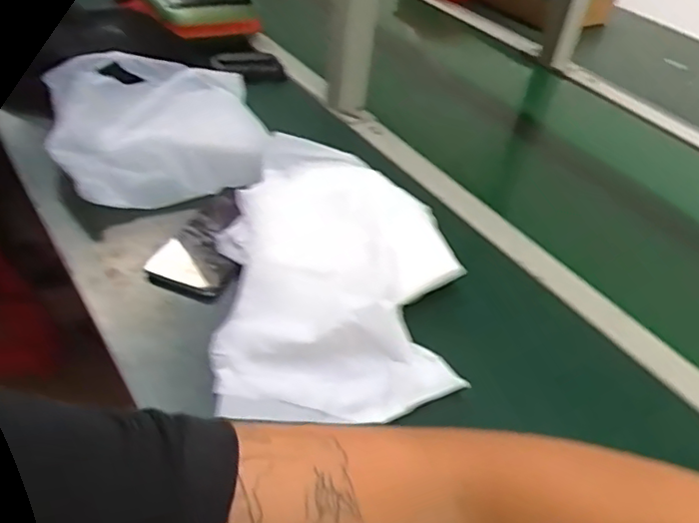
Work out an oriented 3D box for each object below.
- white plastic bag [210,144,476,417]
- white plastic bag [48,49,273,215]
[{"bbox_3d":[-0.009,0.001,0.599,0.208,0.068,0.316,4,40,-4],"label":"white plastic bag"},{"bbox_3d":[-0.226,-0.165,0.736,0.231,0.066,0.248,-7,42,-17],"label":"white plastic bag"}]

